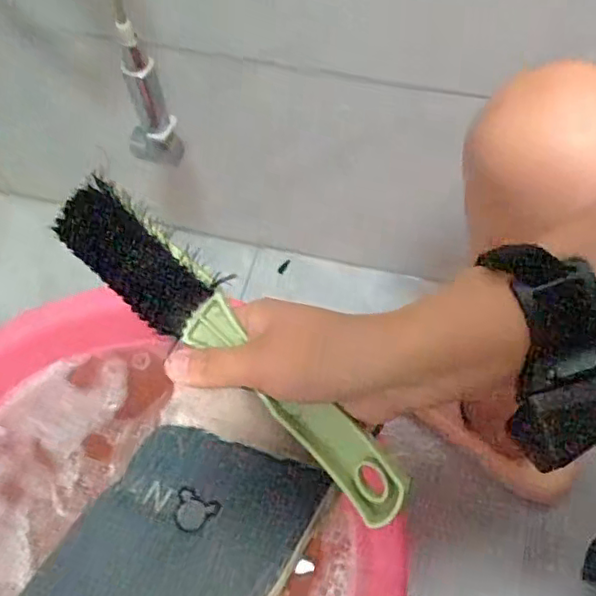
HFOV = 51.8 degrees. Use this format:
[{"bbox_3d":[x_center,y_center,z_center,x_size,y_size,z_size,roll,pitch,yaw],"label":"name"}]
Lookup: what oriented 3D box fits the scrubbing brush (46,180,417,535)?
[{"bbox_3d":[-0.036,0.021,0.307,0.223,0.027,0.039,42,71,12],"label":"scrubbing brush"}]

